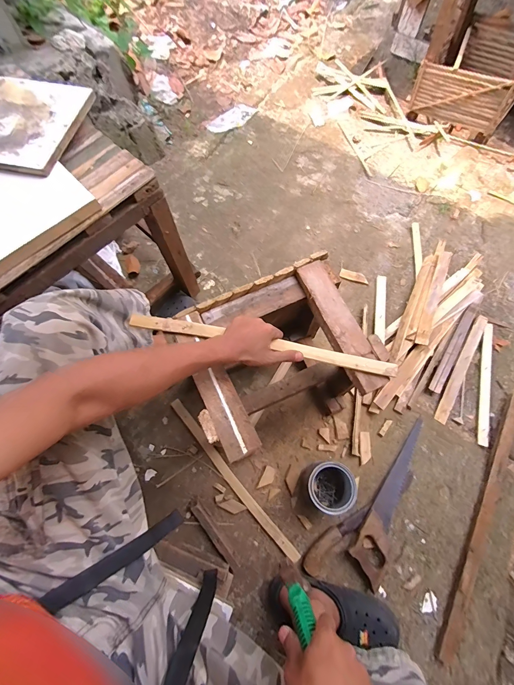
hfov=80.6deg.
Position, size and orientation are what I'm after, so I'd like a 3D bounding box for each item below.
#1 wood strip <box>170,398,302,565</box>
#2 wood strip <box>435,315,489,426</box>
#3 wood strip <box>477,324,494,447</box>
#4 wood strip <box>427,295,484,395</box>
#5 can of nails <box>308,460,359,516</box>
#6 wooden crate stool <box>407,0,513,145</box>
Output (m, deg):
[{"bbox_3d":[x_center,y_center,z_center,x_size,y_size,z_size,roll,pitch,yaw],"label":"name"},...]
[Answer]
[{"bbox_3d":[-0.072,0.351,0.798,0.029,0.013,0.503,-39,73,-13],"label":"wood strip"},{"bbox_3d":[0.627,0.077,0.924,0.039,0.016,0.381,30,72,12],"label":"wood strip"},{"bbox_3d":[0.684,0.117,0.905,0.028,0.015,0.373,15,70,7],"label":"wood strip"},{"bbox_3d":[0.629,-0.006,0.947,0.039,0.012,0.372,32,73,12],"label":"wood strip"},{"bbox_3d":[0.175,0.347,0.735,0.102,0.126,0.102,0,69,1],"label":"can of nails"},{"bbox_3d":[0.910,-1.136,1.201,0.380,0.351,0.410,37,74,14],"label":"wooden crate stool"}]

